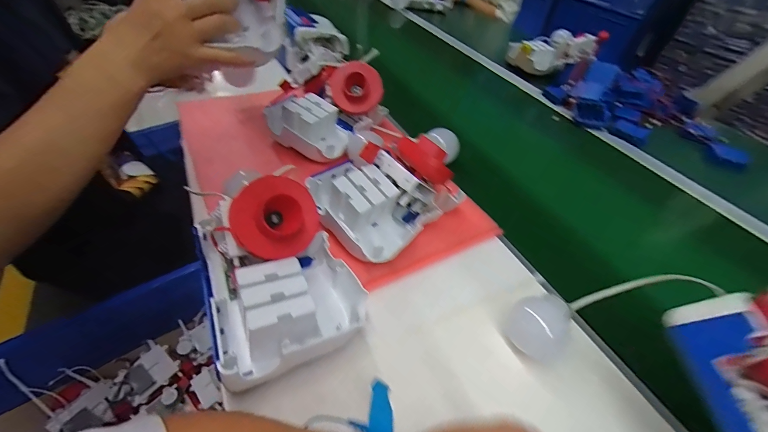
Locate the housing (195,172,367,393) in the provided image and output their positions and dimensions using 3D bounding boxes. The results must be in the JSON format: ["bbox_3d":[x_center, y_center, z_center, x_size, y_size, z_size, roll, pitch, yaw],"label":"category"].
[{"bbox_3d":[-0.110,0.052,0.326,0.137,0.108,0.170,-20,52,-24],"label":"housing"}]

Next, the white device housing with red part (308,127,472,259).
[{"bbox_3d":[0.008,-0.037,0.433,0.181,0.098,0.139,-27,55,-29],"label":"white device housing with red part"}]

